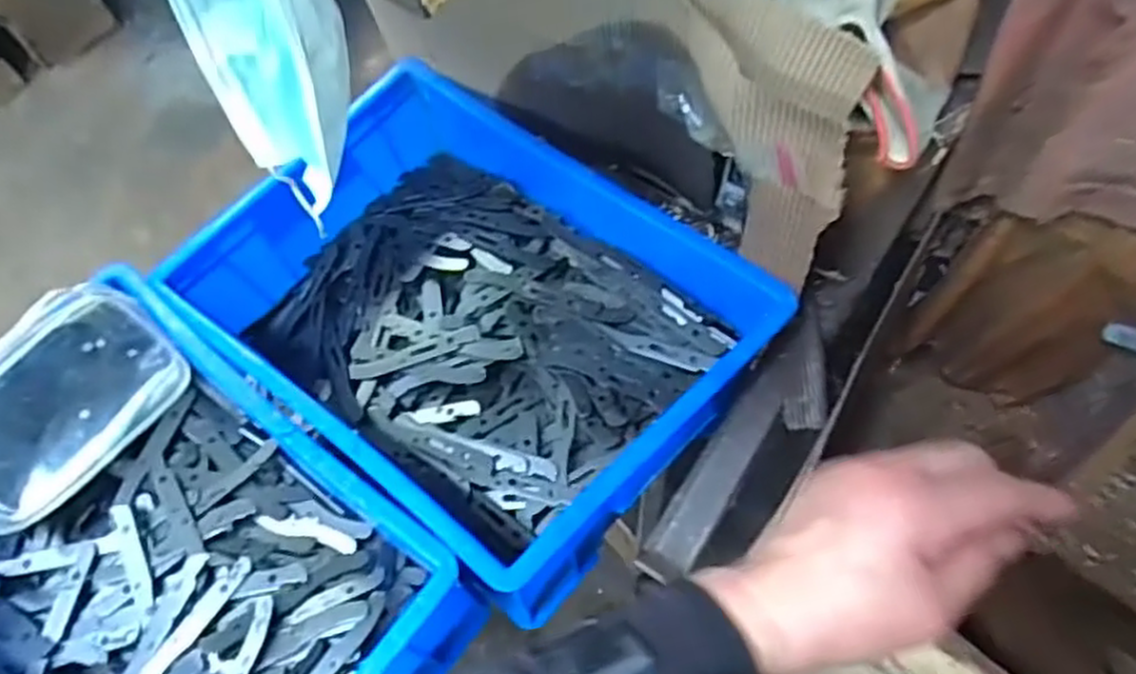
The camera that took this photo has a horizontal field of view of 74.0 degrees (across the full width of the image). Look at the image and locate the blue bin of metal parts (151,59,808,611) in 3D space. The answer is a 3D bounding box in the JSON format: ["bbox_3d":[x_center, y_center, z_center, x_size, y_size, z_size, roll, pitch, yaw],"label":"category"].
[{"bbox_3d":[-0.077,-0.023,0.632,0.419,0.132,0.320,36,68,18],"label":"blue bin of metal parts"}]

